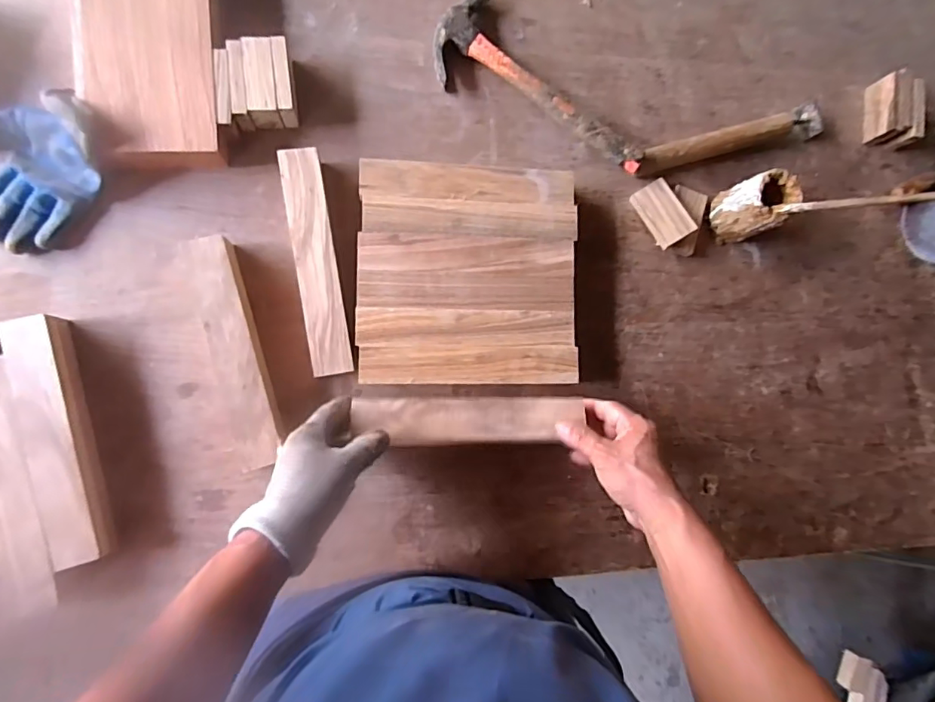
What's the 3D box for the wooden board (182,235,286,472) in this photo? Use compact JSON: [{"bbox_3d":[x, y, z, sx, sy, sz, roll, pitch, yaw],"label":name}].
[{"bbox_3d":[-0.255,0.003,0.573,0.049,0.053,0.255,-16,90,-10],"label":"wooden board"}]

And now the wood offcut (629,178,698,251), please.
[{"bbox_3d":[0.247,-0.174,0.649,0.049,0.014,0.082,-29,76,11],"label":"wood offcut"}]

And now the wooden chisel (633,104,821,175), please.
[{"bbox_3d":[0.342,-0.275,0.669,0.278,0.039,0.041,-16,90,-8],"label":"wooden chisel"}]

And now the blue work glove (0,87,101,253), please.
[{"bbox_3d":[-0.471,-0.200,0.542,0.130,0.055,0.174,37,83,-5],"label":"blue work glove"}]

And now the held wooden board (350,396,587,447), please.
[{"bbox_3d":[0.003,0.074,0.545,0.242,0.022,0.050,0,86,-7],"label":"held wooden board"}]

